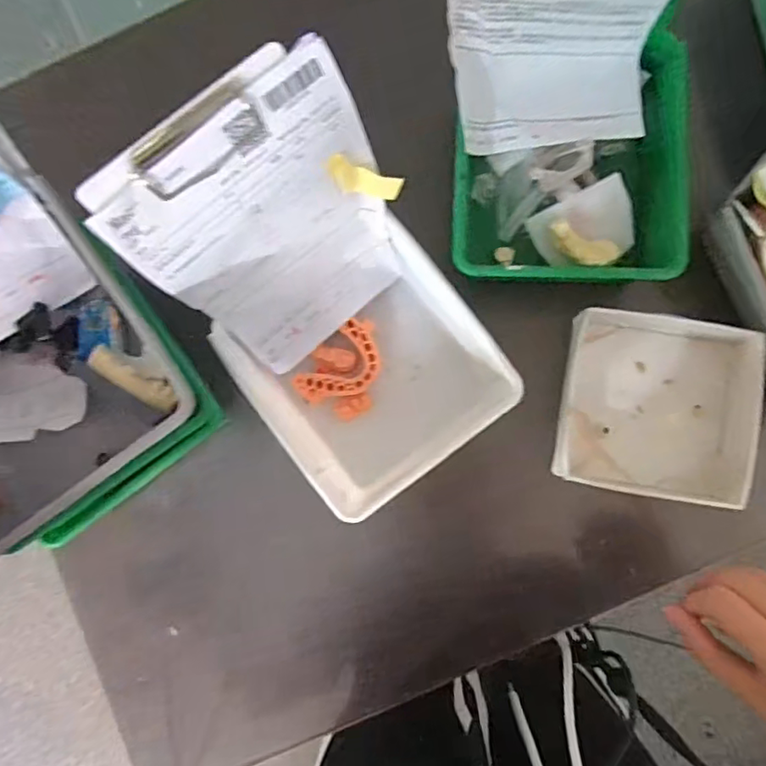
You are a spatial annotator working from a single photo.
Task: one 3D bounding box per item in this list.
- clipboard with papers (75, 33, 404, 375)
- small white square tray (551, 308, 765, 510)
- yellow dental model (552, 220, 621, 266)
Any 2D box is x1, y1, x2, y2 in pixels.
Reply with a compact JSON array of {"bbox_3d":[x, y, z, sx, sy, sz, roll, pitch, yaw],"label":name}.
[{"bbox_3d":[-0.064,-0.097,0.369,0.147,0.202,0.037,-39,64,1],"label":"clipboard with papers"},{"bbox_3d":[0.200,0.018,0.430,0.136,0.041,0.130,9,86,4],"label":"small white square tray"},{"bbox_3d":[0.145,-0.099,0.418,0.051,0.013,0.021,22,87,5],"label":"yellow dental model"}]

